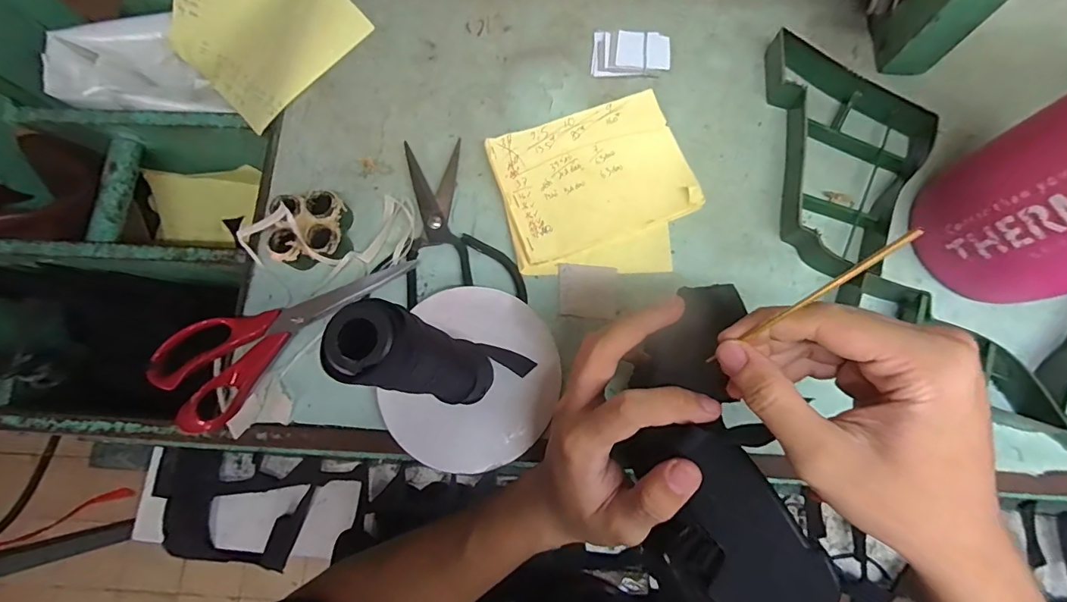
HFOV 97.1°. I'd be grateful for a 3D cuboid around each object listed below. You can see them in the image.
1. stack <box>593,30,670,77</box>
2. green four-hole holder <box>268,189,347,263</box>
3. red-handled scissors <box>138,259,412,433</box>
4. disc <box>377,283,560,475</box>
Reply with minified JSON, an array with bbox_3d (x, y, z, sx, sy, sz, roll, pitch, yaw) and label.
[{"bbox_3d":[0.087,-0.221,0.421,0.067,0.007,0.046,6,77,3],"label":"stack"},{"bbox_3d":[-0.180,-0.058,0.378,0.056,0.034,0.054,0,77,1],"label":"green four-hole holder"},{"bbox_3d":[-0.195,0.016,0.370,0.205,0.018,0.081,-36,79,-7],"label":"red-handled scissors"},{"bbox_3d":[-0.043,0.060,0.357,0.120,0.011,0.134,19,78,6],"label":"disc"}]

